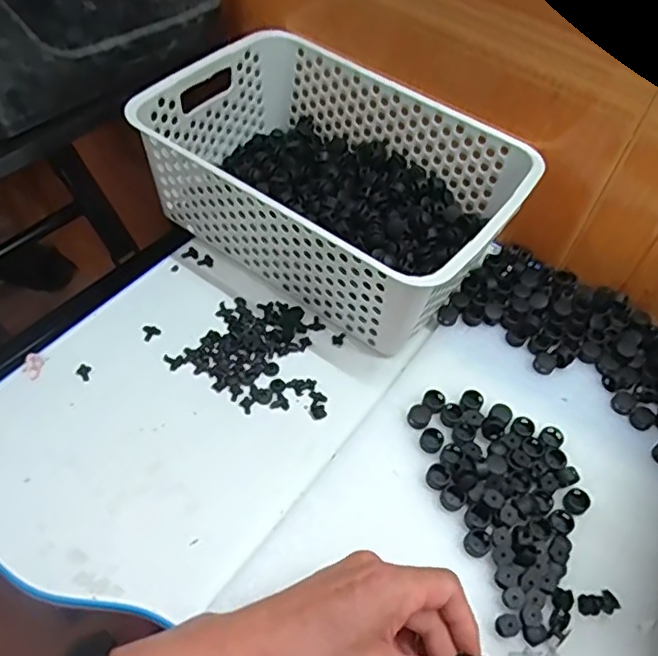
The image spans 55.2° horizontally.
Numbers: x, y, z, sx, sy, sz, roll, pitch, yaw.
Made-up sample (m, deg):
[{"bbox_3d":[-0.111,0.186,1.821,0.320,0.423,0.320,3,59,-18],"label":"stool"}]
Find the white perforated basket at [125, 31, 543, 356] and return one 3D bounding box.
[{"bbox_3d":[0.007,-0.126,0.567,0.306,0.116,0.205,30,56,19],"label":"white perforated basket"}]

